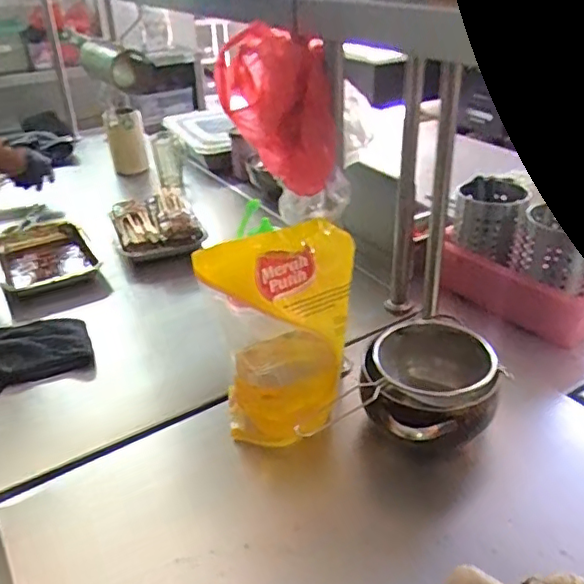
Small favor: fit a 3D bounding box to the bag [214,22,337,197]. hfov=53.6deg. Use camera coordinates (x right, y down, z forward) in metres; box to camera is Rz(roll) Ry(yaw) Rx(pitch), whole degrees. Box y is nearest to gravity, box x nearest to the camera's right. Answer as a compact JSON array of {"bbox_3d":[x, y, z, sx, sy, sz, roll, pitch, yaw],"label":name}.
[{"bbox_3d":[-0.019,-0.211,0.680,0.128,0.170,0.097,-1,28,-9],"label":"bag"}]

